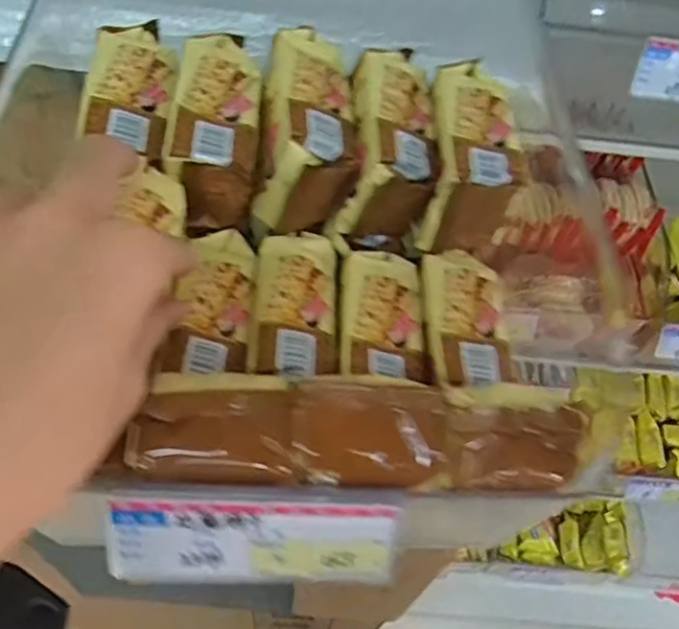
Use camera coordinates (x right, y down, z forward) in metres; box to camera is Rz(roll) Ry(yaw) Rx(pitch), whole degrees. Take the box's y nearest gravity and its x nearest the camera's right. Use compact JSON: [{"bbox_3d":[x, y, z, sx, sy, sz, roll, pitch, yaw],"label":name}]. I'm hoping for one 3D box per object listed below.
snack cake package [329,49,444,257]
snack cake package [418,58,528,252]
[{"bbox_3d":[0.027,-0.088,0.355,0.047,0.075,0.088,6,55,-1],"label":"snack cake package"},{"bbox_3d":[0.070,-0.084,0.351,0.044,0.056,0.090,7,55,0],"label":"snack cake package"}]

